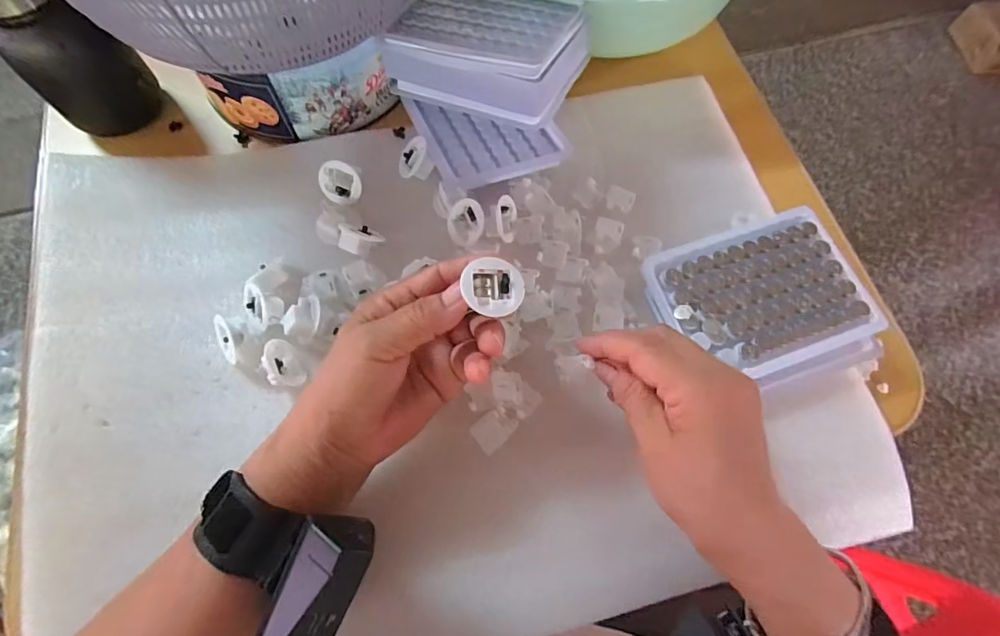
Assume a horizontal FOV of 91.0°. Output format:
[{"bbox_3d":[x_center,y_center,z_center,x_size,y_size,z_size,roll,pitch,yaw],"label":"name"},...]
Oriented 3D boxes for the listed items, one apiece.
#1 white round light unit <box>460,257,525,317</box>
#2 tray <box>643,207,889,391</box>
[{"bbox_3d":[-0.002,-0.015,0.252,0.030,0.008,0.028,1,70,-2],"label":"white round light unit"},{"bbox_3d":[0.172,-0.010,0.326,0.131,0.020,0.108,-18,71,-7],"label":"tray"}]

